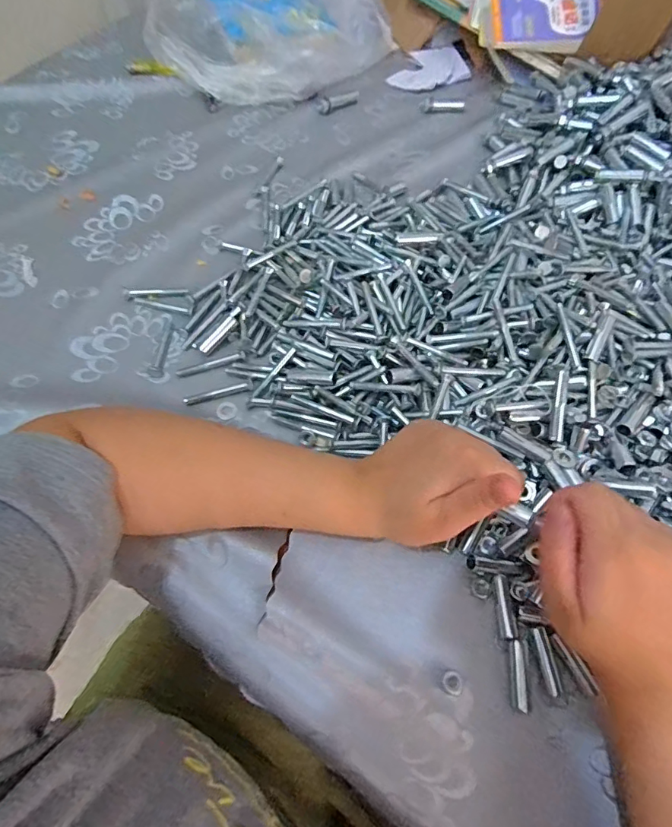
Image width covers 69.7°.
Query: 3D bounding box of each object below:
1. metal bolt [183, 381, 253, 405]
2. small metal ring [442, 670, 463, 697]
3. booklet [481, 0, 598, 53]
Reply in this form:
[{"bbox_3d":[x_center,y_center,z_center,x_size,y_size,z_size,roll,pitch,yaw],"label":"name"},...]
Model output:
[{"bbox_3d":[-0.093,-0.017,0.384,0.054,0.006,0.009,-17,65,-10],"label":"metal bolt"},{"bbox_3d":[0.073,0.168,0.300,0.014,0.004,0.014,1,64,-1],"label":"small metal ring"},{"bbox_3d":[0.234,-0.472,0.557,0.127,0.015,0.102,3,89,1],"label":"booklet"}]

